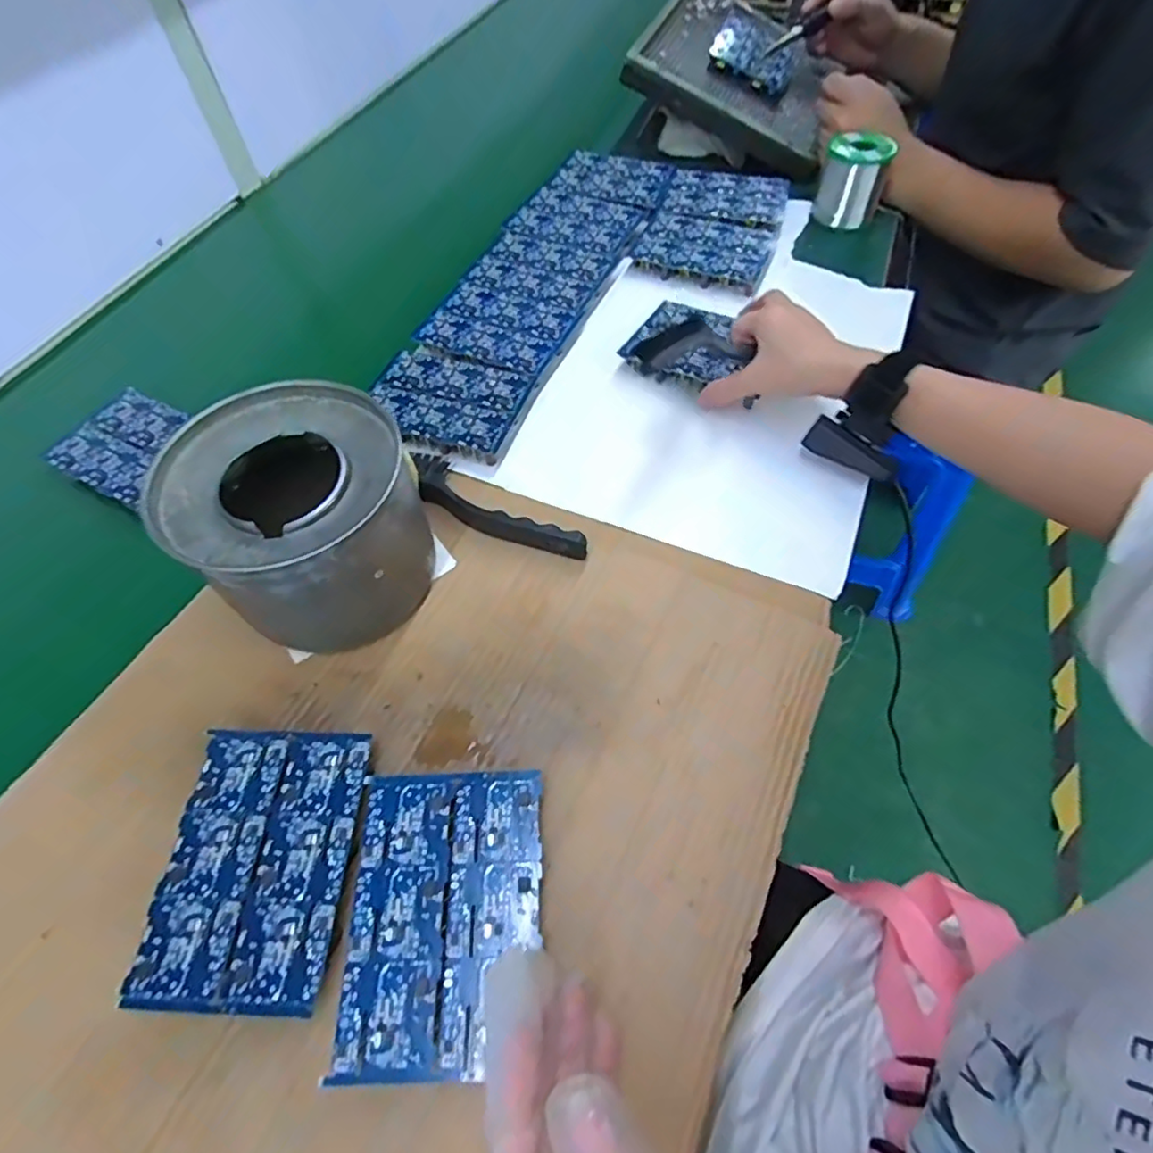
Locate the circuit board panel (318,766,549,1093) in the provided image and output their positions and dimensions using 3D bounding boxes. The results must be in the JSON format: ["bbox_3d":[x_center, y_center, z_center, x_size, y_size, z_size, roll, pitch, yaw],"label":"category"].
[{"bbox_3d":[-0.066,0.169,0.306,0.094,0.004,0.133,-3,58,0],"label":"circuit board panel"}]

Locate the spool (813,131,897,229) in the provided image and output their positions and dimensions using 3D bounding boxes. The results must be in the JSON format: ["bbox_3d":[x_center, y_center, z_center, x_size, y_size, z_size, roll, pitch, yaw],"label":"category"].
[{"bbox_3d":[0.291,-0.424,0.640,0.056,0.069,0.056,-1,60,1],"label":"spool"}]

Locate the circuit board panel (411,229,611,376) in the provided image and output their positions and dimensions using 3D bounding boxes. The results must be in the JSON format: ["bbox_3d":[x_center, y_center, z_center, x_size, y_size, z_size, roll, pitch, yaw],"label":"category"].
[{"bbox_3d":[-0.057,-0.274,0.584,0.129,0.004,0.190,20,62,13],"label":"circuit board panel"}]

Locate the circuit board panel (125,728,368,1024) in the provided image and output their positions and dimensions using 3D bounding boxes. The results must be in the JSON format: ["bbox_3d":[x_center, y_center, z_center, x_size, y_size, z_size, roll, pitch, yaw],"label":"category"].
[{"bbox_3d":[-0.169,0.153,0.327,0.094,0.020,0.132,1,60,3],"label":"circuit board panel"}]

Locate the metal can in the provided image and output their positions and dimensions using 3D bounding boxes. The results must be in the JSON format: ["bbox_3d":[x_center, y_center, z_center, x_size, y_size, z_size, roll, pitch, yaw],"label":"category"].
[{"bbox_3d":[-0.169,-0.034,0.388,0.138,0.108,0.136,-1,60,1],"label":"metal can"}]

